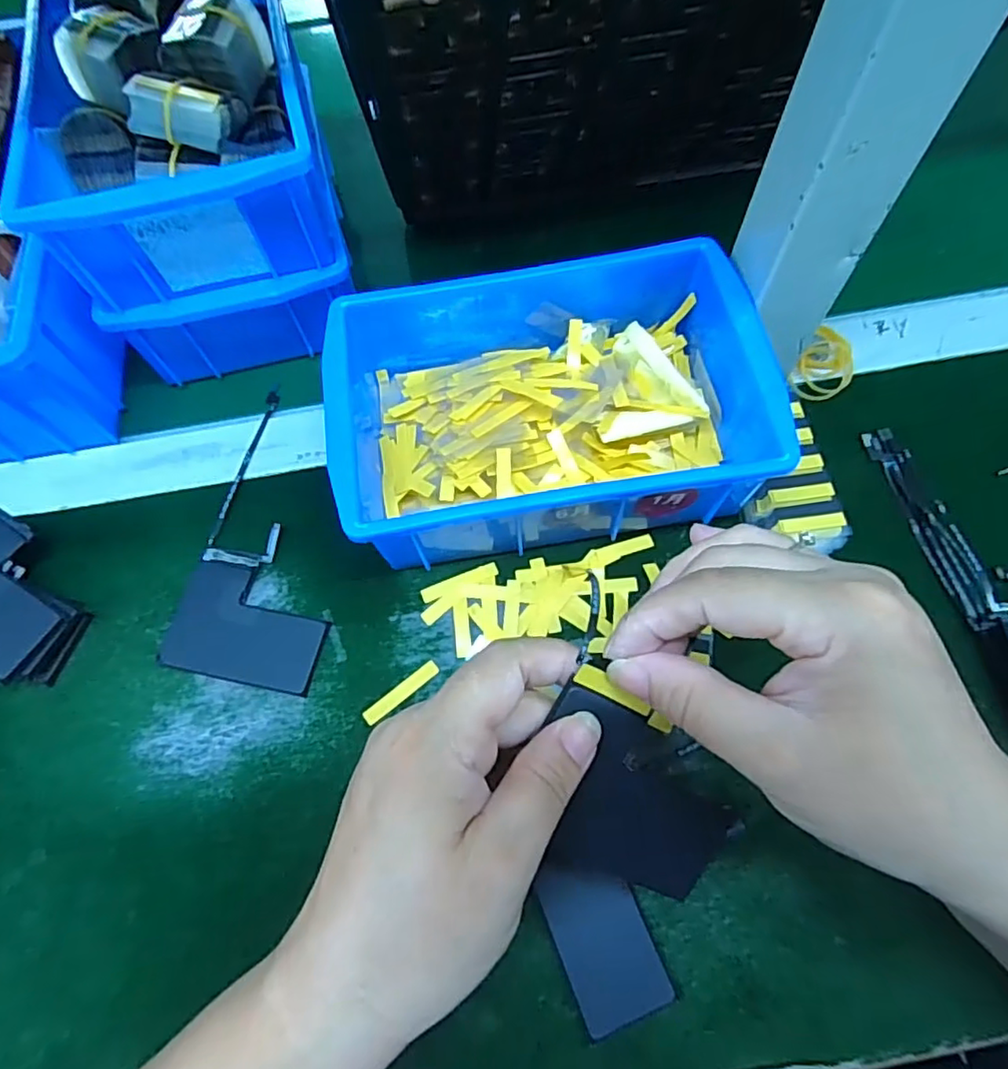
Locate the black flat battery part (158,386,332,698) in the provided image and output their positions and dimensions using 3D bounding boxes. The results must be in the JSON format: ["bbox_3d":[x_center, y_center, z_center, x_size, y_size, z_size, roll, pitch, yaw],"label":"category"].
[{"bbox_3d":[-0.116,-0.003,0.322,0.077,0.004,0.161,8,66,6],"label":"black flat battery part"}]

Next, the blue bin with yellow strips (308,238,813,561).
[{"bbox_3d":[0.019,-0.069,0.309,0.199,0.068,0.142,-10,65,-2],"label":"blue bin with yellow strips"}]

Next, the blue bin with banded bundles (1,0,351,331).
[{"bbox_3d":[-0.164,-0.209,0.312,0.130,0.080,0.172,-15,66,-5],"label":"blue bin with banded bundles"}]

